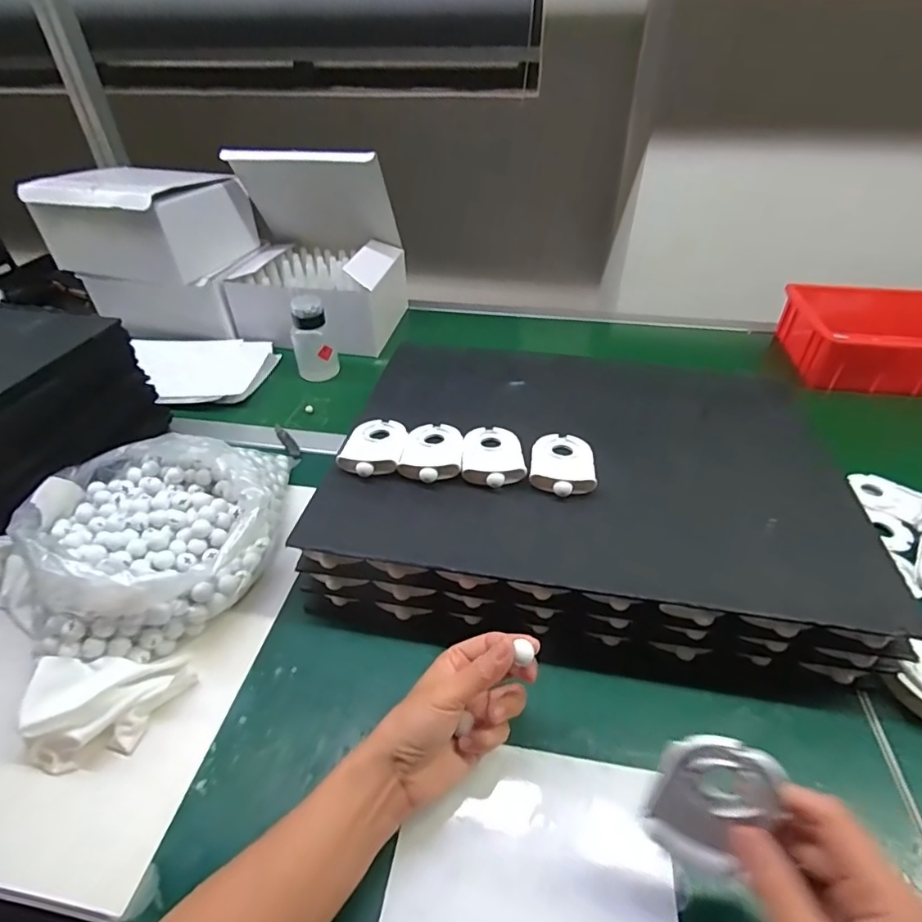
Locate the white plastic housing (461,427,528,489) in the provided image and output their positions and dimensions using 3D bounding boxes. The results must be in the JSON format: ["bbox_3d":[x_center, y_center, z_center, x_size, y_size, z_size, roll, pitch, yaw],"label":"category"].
[{"bbox_3d":[0.031,-0.007,0.499,0.058,0.013,0.089,1,40,2],"label":"white plastic housing"}]

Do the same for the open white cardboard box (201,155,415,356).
[{"bbox_3d":[-0.254,-0.344,0.844,0.255,0.268,0.258,6,41,8],"label":"open white cardboard box"}]

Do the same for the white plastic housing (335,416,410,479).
[{"bbox_3d":[-0.085,-0.014,0.509,0.059,0.020,0.087,4,40,5],"label":"white plastic housing"}]

